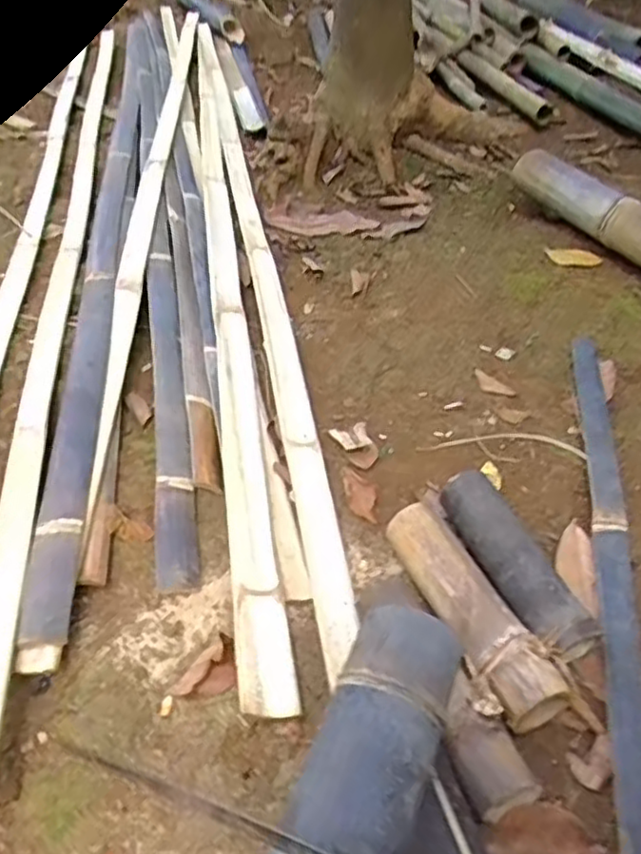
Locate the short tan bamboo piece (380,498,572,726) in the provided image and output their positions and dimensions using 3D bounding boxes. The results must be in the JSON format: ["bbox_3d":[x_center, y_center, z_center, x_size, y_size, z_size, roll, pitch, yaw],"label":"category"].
[{"bbox_3d":[0.150,0.187,0.708,0.075,0.063,0.262,-19,45,-19],"label":"short tan bamboo piece"}]

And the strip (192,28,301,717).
[{"bbox_3d":[-0.223,-0.490,1.435,0.062,0.027,2.232,-7,44,-7],"label":"strip"}]

